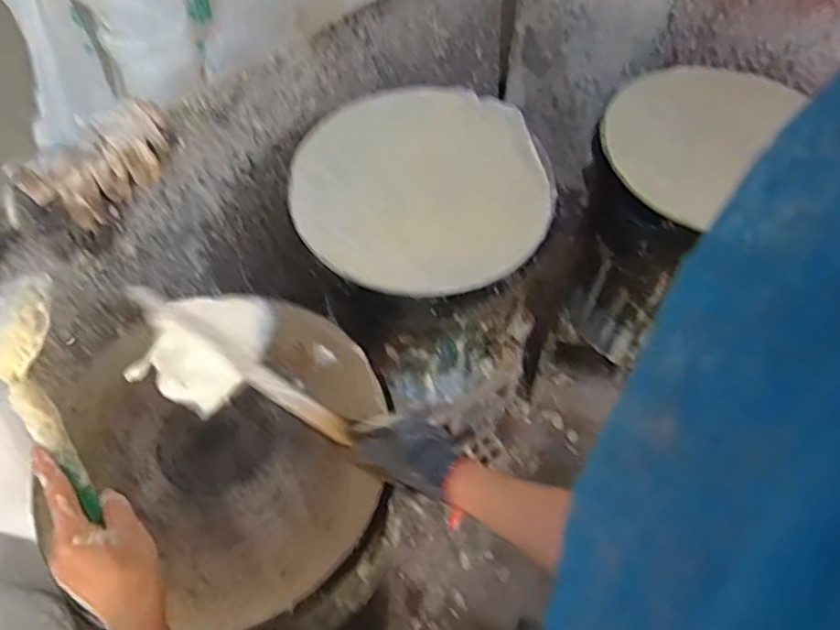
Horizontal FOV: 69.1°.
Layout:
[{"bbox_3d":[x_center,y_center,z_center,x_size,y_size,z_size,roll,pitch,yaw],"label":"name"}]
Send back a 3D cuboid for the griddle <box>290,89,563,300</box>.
[{"bbox_3d":[0.003,-0.195,0.891,0.365,0.031,0.369,0,59,1],"label":"griddle"}]

